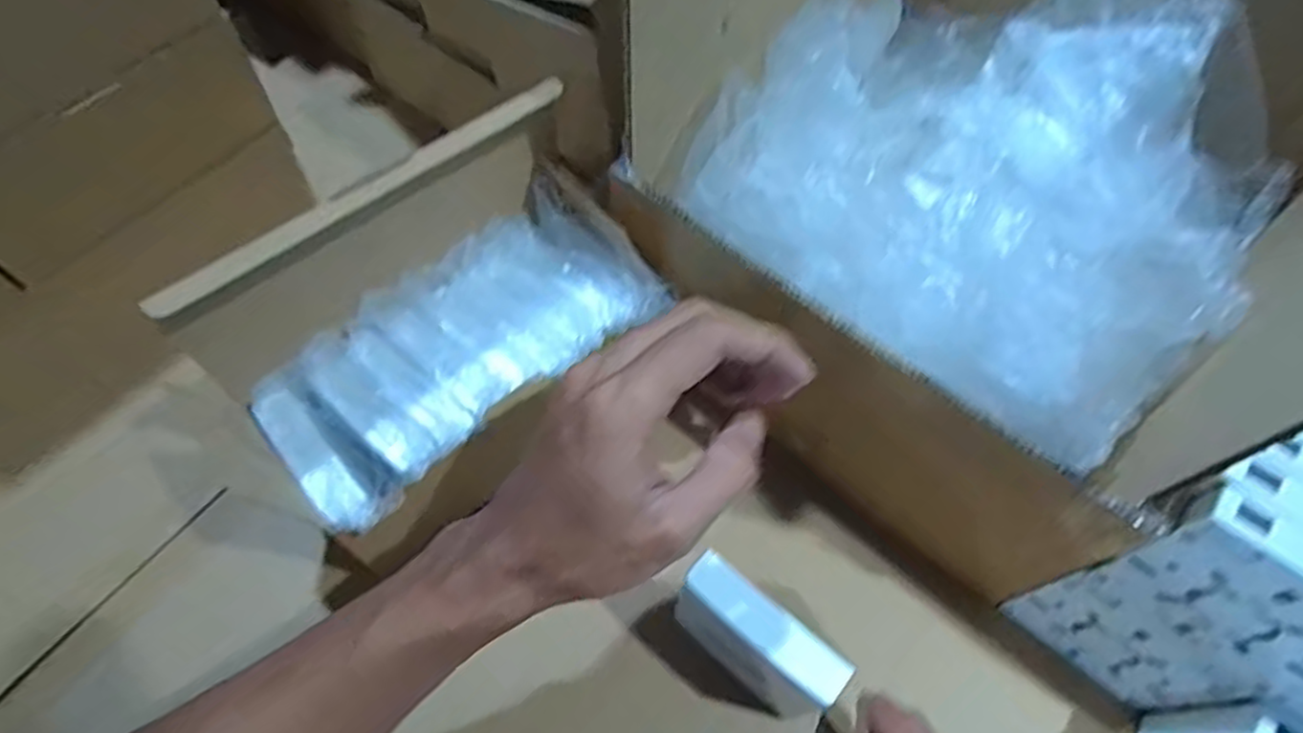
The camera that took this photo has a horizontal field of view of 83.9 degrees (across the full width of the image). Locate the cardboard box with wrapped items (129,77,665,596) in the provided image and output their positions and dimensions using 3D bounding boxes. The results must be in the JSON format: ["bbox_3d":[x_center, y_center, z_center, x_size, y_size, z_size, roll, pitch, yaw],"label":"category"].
[{"bbox_3d":[-0.099,-0.029,0.361,0.216,0.110,0.116,-38,70,-21],"label":"cardboard box with wrapped items"}]

